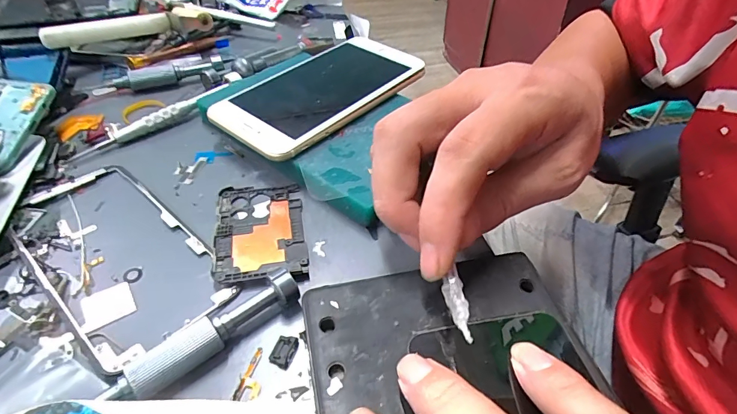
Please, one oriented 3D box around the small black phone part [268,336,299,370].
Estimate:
[{"bbox_3d":[-0.037,0.062,0.177,0.010,0.004,0.013,15,46,14],"label":"small black phone part"}]

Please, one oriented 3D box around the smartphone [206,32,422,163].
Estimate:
[{"bbox_3d":[-0.033,-0.086,0.292,0.076,0.009,0.149,32,53,26],"label":"smartphone"}]

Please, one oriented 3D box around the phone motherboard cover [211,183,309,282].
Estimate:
[{"bbox_3d":[-0.060,0.012,0.226,0.047,0.006,0.068,-8,45,-9],"label":"phone motherboard cover"}]

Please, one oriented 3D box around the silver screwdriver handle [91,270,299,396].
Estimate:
[{"bbox_3d":[-0.067,0.053,0.171,0.079,0.020,0.016,-30,52,-28],"label":"silver screwdriver handle"}]

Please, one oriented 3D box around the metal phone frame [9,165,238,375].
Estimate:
[{"bbox_3d":[-0.133,0.019,0.212,0.142,0.004,0.067,33,53,29],"label":"metal phone frame"}]

